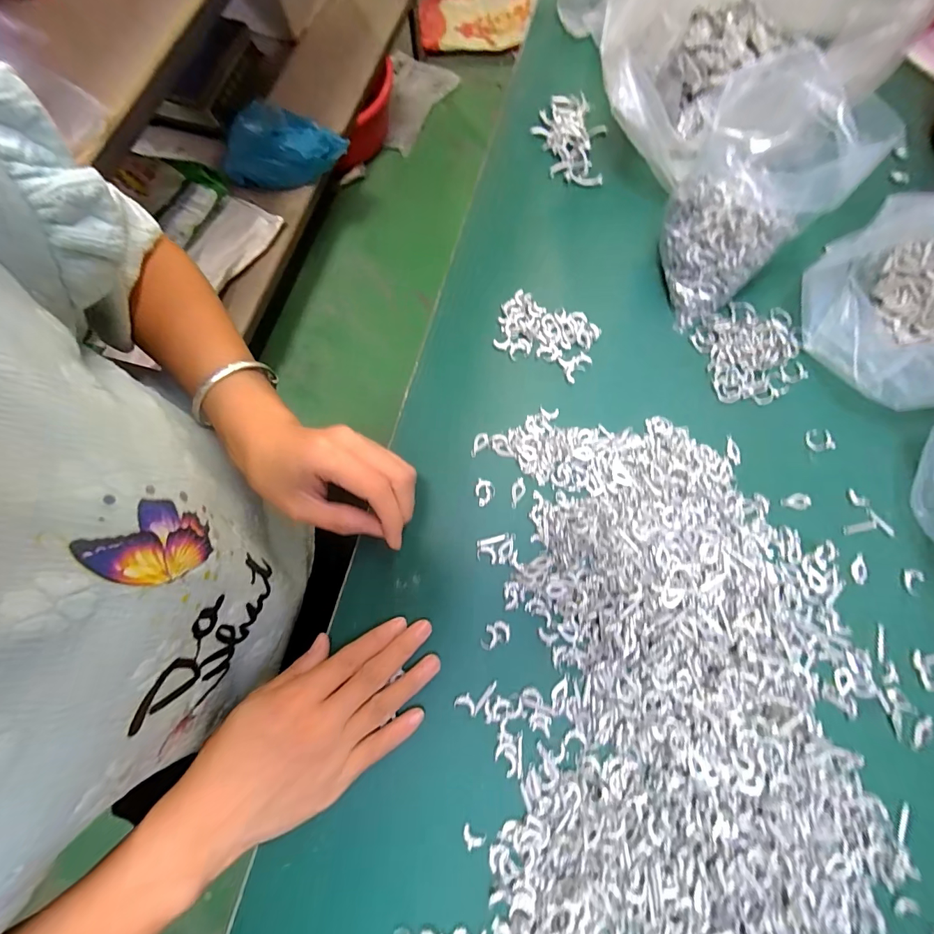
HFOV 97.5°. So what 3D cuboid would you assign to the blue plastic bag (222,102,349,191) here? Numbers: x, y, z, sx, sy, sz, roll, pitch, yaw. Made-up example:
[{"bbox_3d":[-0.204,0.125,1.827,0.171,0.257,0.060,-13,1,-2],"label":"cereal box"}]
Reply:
[{"bbox_3d":[-0.434,-0.764,0.971,0.274,0.102,0.153,4,76,3],"label":"blue plastic bag"}]

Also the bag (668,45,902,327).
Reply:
[{"bbox_3d":[0.191,-0.190,0.294,0.086,0.115,0.100,-29,78,-8],"label":"bag"}]

